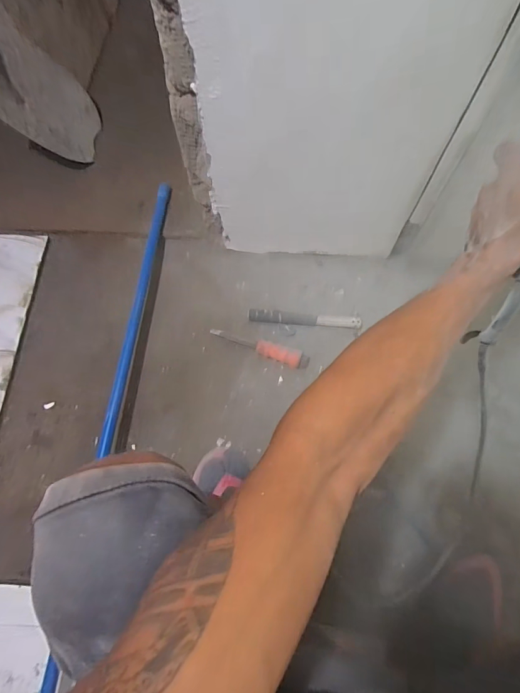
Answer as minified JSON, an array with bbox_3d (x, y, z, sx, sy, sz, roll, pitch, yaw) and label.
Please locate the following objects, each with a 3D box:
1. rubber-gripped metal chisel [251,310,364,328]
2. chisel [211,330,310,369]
[{"bbox_3d":[0.092,-0.058,0.739,0.224,0.026,0.030,2,74,1],"label":"rubber-gripped metal chisel"},{"bbox_3d":[-0.001,-0.002,0.723,0.201,0.026,0.035,20,75,6],"label":"chisel"}]

